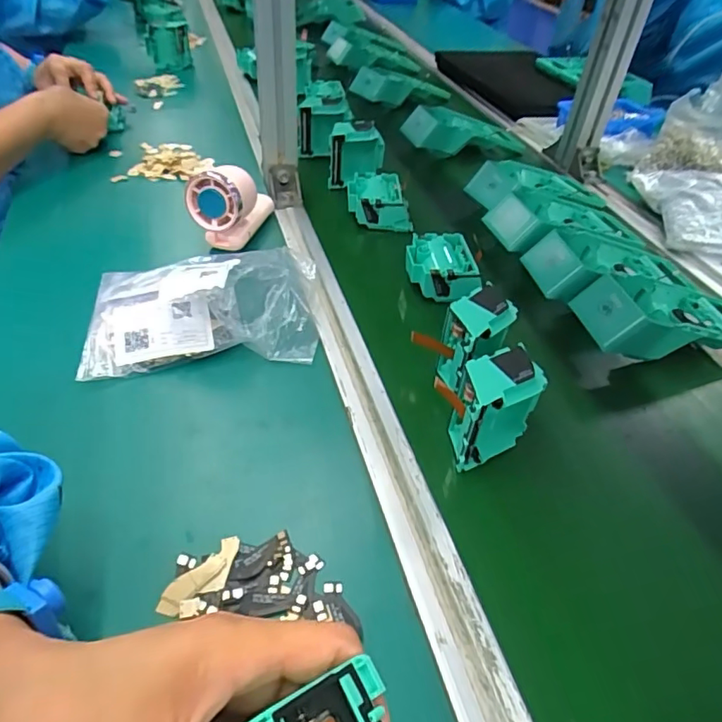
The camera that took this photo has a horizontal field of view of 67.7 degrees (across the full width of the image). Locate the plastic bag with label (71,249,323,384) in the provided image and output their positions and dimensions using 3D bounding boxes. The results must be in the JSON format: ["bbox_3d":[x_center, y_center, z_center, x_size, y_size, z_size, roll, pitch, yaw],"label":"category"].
[{"bbox_3d":[-0.139,-0.056,0.479,0.193,0.062,0.130,-10,42,-8],"label":"plastic bag with label"}]

